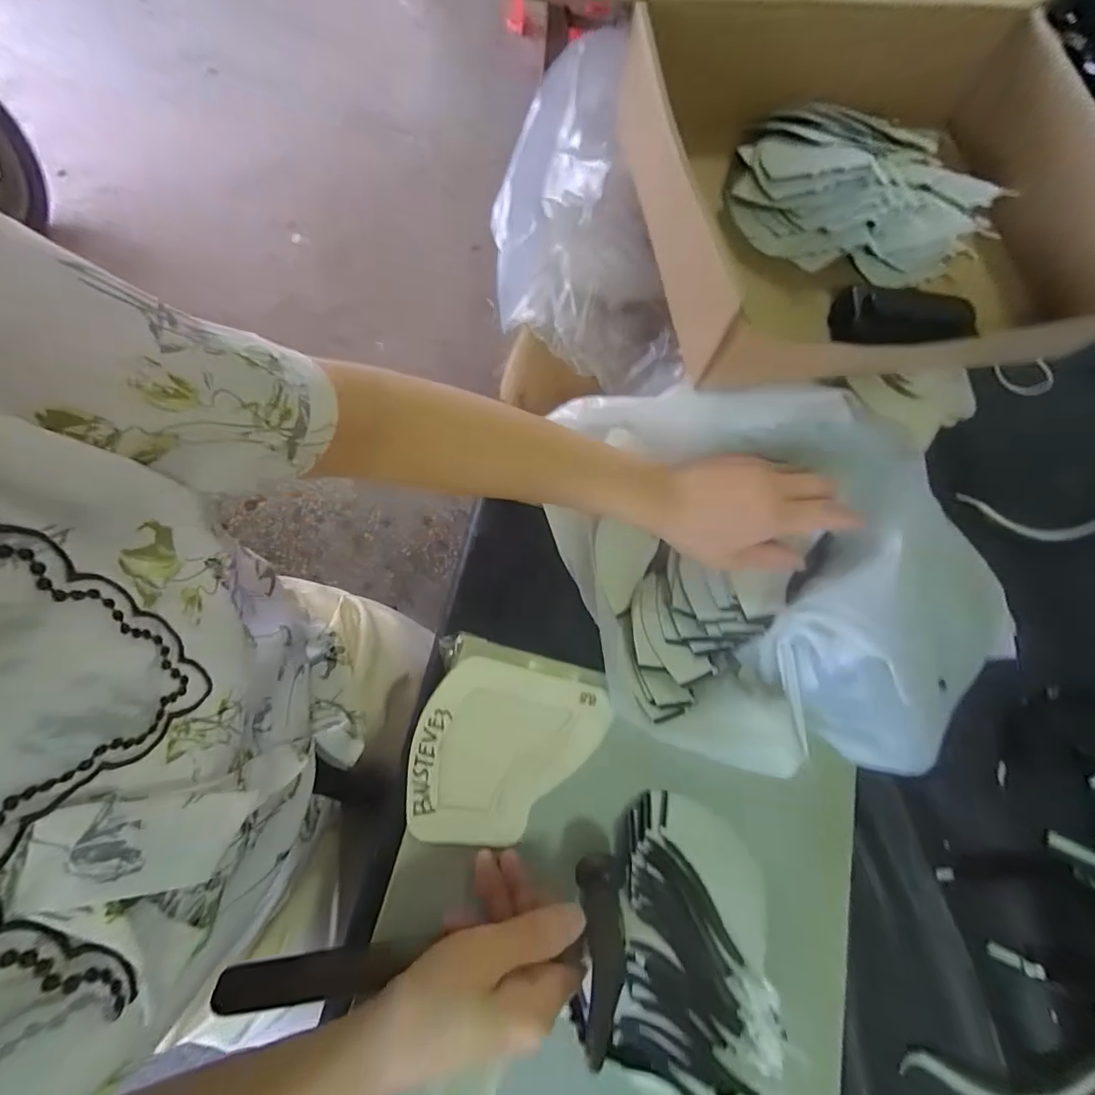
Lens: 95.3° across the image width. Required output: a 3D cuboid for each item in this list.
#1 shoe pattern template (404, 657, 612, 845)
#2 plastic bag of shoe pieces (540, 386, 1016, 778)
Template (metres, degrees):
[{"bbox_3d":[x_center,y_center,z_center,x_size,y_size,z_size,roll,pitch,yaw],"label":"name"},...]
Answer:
[{"bbox_3d":[-0.028,0.139,0.336,0.120,0.006,0.115,13,72,2],"label":"shoe pattern template"},{"bbox_3d":[0.144,0.016,0.349,0.277,0.088,0.253,0,72,-2],"label":"plastic bag of shoe pieces"}]

